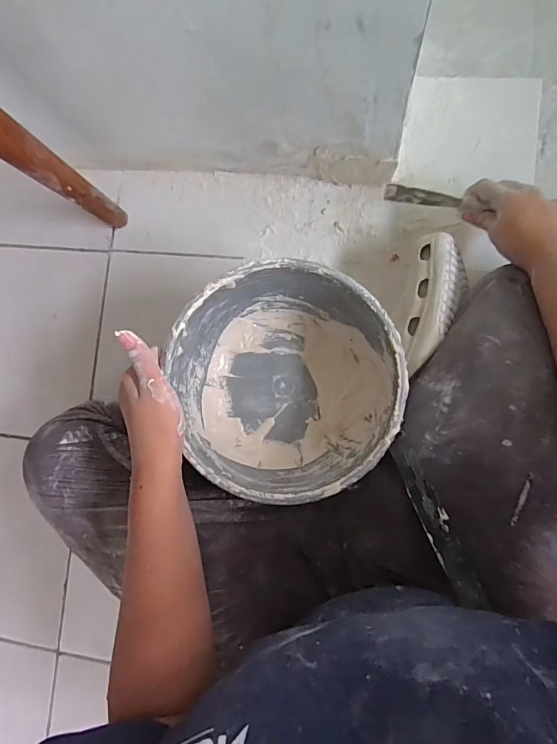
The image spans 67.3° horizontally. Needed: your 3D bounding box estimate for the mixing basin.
[{"bbox_3d":[0.012,0.009,0.460,0.224,0.122,0.227,-1,86,8],"label":"mixing basin"}]

